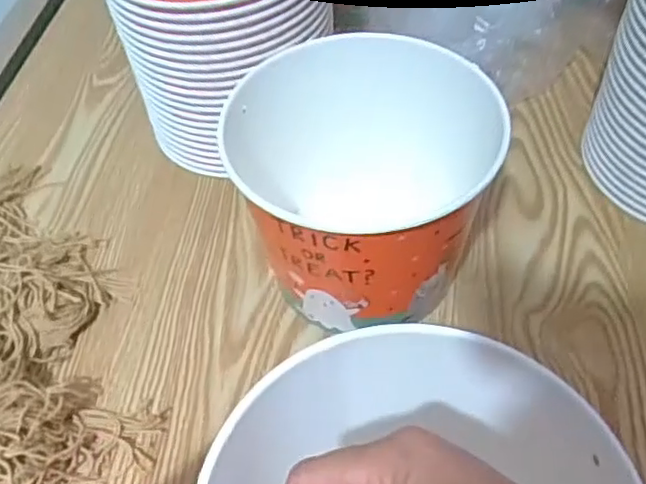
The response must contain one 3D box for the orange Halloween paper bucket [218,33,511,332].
[{"bbox_3d":[0.029,-0.032,0.411,0.141,0.149,0.145,-2,51,2],"label":"orange Halloween paper bucket"}]

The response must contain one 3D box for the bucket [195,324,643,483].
[{"bbox_3d":[0.037,0.142,0.276,0.164,0.131,0.168,-2,51,2],"label":"bucket"}]

